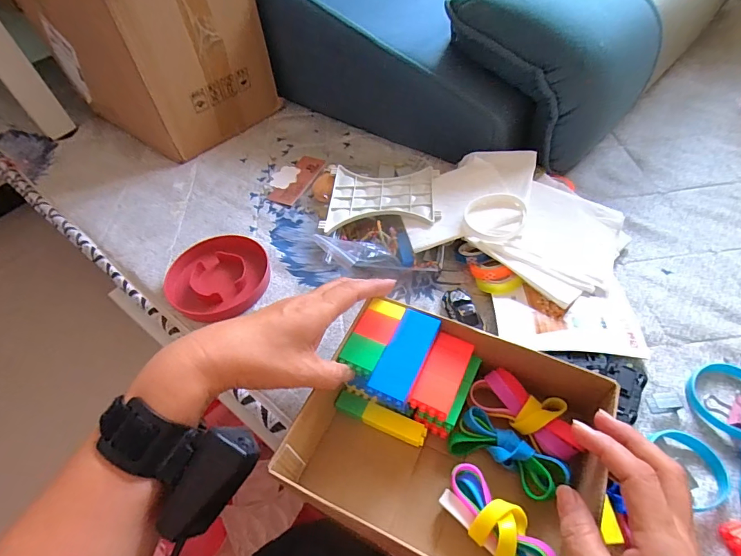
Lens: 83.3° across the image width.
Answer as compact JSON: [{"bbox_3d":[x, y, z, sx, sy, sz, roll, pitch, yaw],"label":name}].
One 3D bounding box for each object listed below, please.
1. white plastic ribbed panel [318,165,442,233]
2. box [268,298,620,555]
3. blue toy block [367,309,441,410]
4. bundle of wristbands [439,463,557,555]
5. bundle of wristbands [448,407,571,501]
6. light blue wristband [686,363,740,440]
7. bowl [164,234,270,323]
[{"bbox_3d":[0.014,-0.104,0.529,0.136,0.009,0.114,1,52,7],"label":"white plastic ribbed panel"},{"bbox_3d":[0.068,0.121,0.331,0.216,0.071,0.176,19,56,19],"label":"box"},{"bbox_3d":[0.028,0.063,0.339,0.033,0.011,0.079,18,56,19],"label":"blue toy block"},{"bbox_3d":[0.093,0.180,0.299,0.091,0.038,0.037,35,63,28],"label":"bundle of wristbands"},{"bbox_3d":[0.109,0.143,0.333,0.085,0.030,0.036,26,59,24],"label":"bundle of wristbands"},{"bbox_3d":[0.317,0.108,0.366,0.062,0.013,0.067,-3,52,4],"label":"light blue wristband"},{"bbox_3d":[-0.183,-0.002,0.499,0.119,0.026,0.108,20,57,20],"label":"bowl"}]

